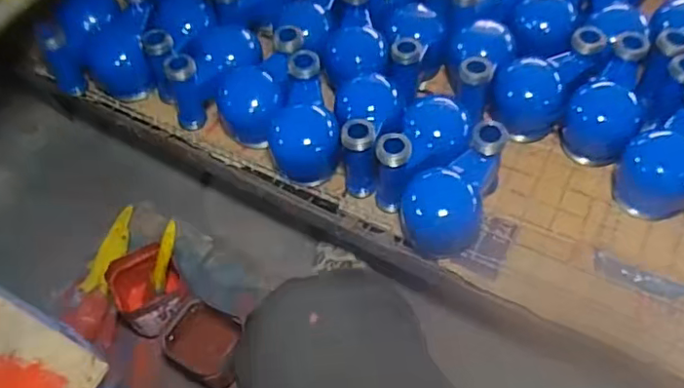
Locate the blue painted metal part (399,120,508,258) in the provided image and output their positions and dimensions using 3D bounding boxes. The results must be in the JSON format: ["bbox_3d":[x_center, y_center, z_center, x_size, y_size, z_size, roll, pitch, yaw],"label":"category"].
[{"bbox_3d":[0.132,-0.006,0.695,0.092,0.105,0.137,23,62,18],"label":"blue painted metal part"}]

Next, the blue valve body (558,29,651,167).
[{"bbox_3d":[0.350,-0.128,0.753,0.085,0.076,0.170,25,82,14],"label":"blue valve body"}]

